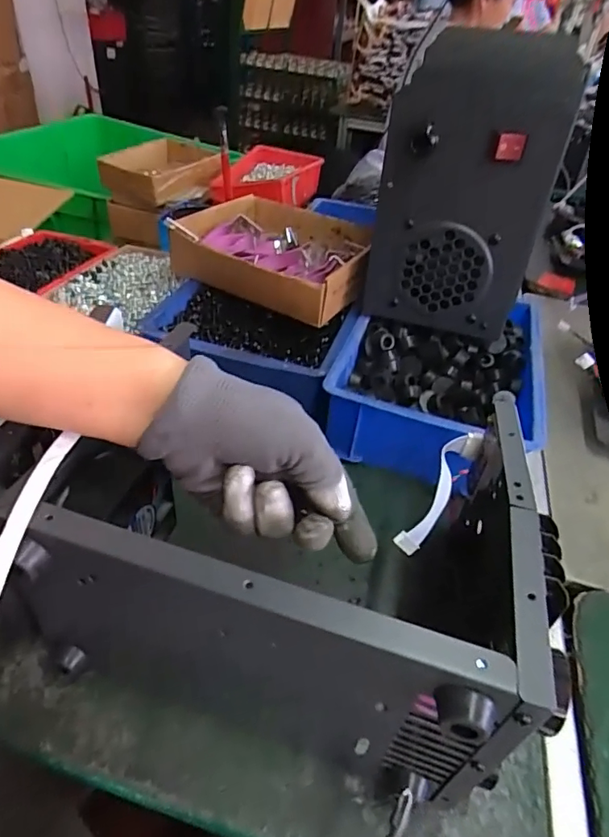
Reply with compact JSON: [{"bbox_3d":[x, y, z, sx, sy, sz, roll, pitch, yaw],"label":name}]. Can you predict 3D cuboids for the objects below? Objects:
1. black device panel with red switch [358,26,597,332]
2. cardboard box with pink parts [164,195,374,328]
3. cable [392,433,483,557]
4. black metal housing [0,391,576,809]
[{"bbox_3d":[0.154,-0.235,0.528,0.148,0.261,0.166,10,39,4],"label":"black device panel with red switch"},{"bbox_3d":[-0.027,-0.201,0.618,0.216,0.057,0.187,25,43,22],"label":"cardboard box with pink parts"},{"bbox_3d":[0.095,0.051,0.359,0.021,0.021,0.102,25,61,22],"label":"cable"},{"bbox_3d":[0.003,0.088,0.332,0.255,0.148,0.195,15,40,11],"label":"black metal housing"}]

